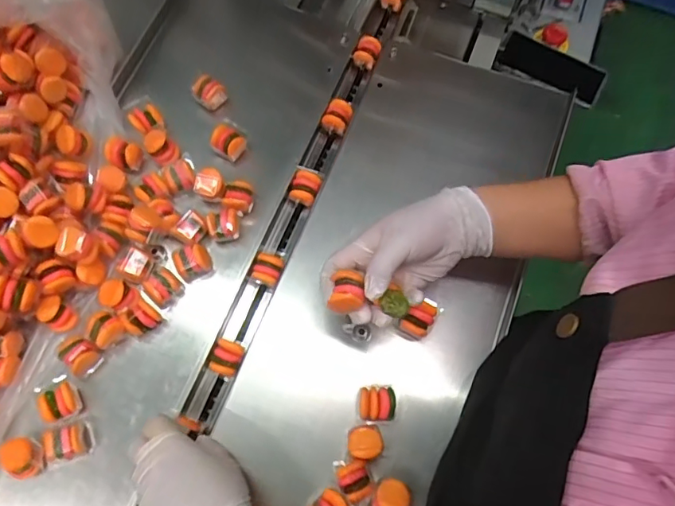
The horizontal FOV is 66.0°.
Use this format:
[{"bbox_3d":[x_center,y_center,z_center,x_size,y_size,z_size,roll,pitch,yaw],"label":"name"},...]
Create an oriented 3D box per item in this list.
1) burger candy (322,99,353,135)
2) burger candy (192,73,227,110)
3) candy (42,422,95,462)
[{"bbox_3d":[-0.001,-0.162,0.615,0.030,0.027,0.031,24,73,9],"label":"burger candy"},{"bbox_3d":[-0.152,-0.190,0.612,0.031,0.038,0.028,-40,75,-12],"label":"burger candy"},{"bbox_3d":[-0.246,0.173,0.471,0.036,0.033,0.028,-19,72,-6],"label":"candy"}]

